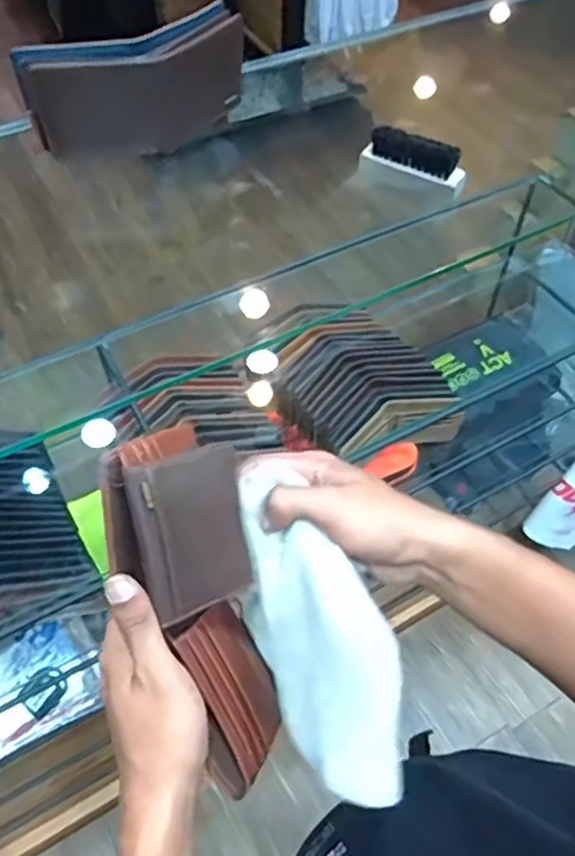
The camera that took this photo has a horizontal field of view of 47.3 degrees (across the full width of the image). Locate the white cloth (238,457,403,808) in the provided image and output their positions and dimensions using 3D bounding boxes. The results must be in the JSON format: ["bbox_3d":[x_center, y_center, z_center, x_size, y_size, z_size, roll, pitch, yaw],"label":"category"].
[{"bbox_3d":[0.018,0.117,0.382,0.066,0.044,0.181,-17,56,-13],"label":"white cloth"}]

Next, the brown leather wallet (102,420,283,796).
[{"bbox_3d":[-0.050,0.104,0.411,0.082,0.208,0.074,-21,12,-15],"label":"brown leather wallet"}]

